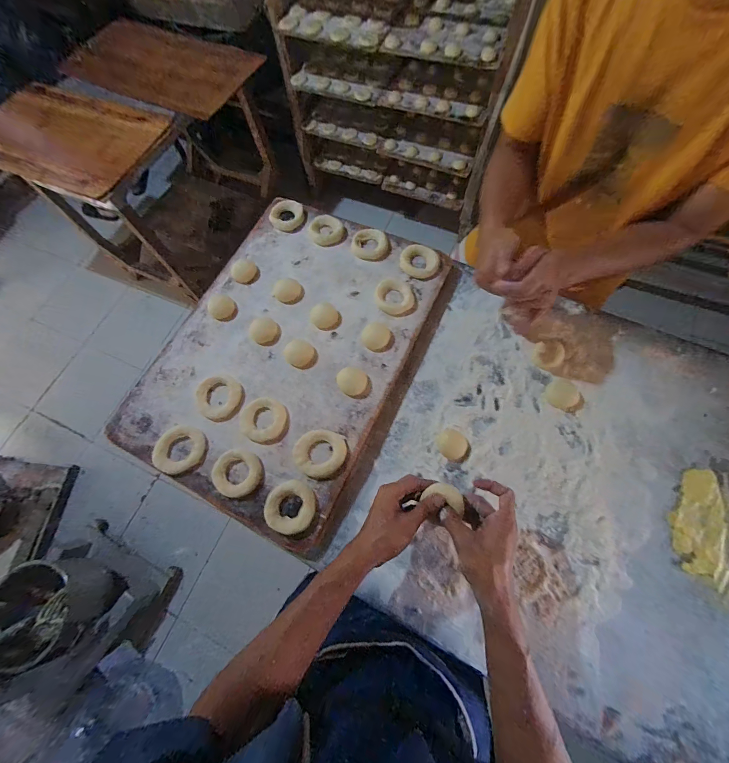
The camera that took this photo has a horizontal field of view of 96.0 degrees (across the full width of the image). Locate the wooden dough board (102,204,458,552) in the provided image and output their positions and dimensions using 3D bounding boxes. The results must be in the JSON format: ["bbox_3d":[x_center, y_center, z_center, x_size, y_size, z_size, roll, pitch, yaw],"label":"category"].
[{"bbox_3d":[-0.141,-0.072,0.601,0.413,0.032,0.574,23,74,13],"label":"wooden dough board"}]

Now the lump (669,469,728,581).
[{"bbox_3d":[0.491,0.201,0.478,0.066,0.011,0.148,22,73,11],"label":"lump"}]

